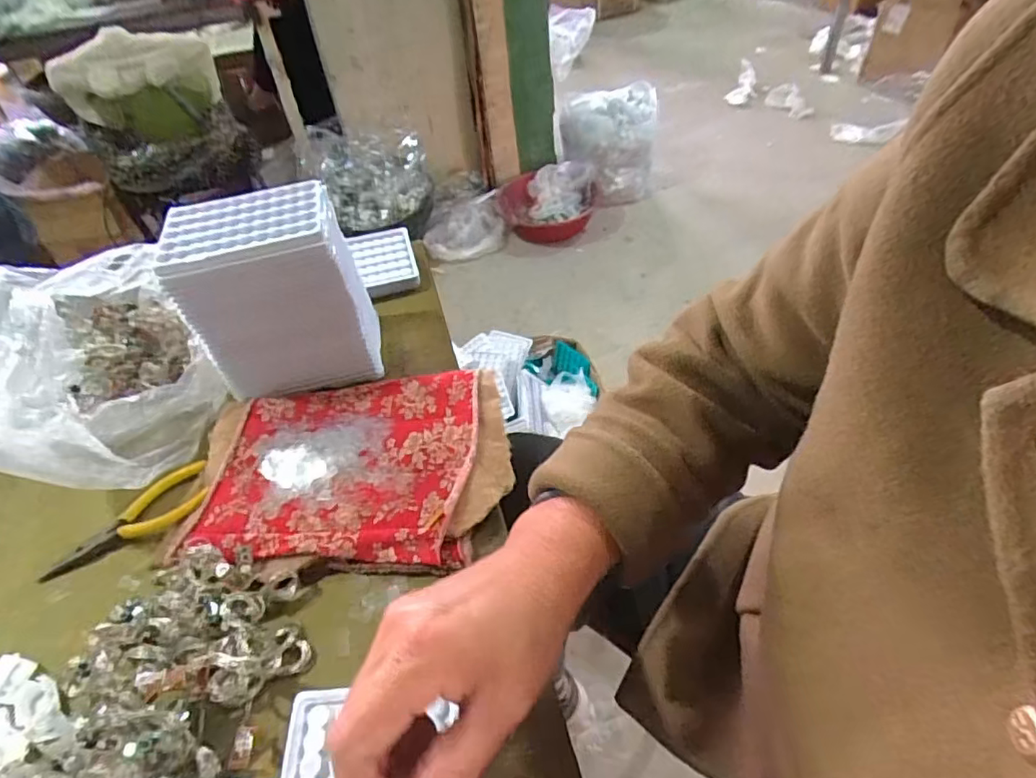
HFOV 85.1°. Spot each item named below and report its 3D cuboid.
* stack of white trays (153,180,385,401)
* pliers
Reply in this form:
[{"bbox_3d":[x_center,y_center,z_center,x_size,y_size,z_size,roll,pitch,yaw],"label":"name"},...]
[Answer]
[{"bbox_3d":[-0.197,-0.081,0.480,0.134,0.142,0.086,-13,47,-7],"label":"stack of white trays"},{"bbox_3d":[-0.293,0.098,0.424,0.116,0.014,0.044,-27,50,-19],"label":"pliers"}]

